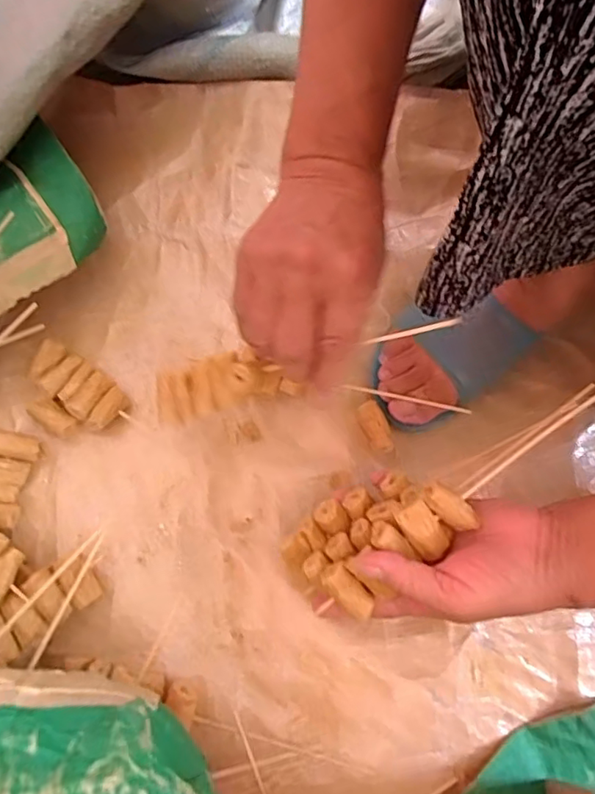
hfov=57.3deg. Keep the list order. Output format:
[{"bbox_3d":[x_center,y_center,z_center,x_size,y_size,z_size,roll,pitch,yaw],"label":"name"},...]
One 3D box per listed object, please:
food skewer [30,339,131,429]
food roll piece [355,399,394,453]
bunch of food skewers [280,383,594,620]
[{"bbox_3d":[-0.175,-0.009,0.438,0.081,0.025,0.038,34,75,11],"label":"food skewer"},{"bbox_3d":[0.063,0.025,0.440,0.020,0.019,0.041,-21,73,-6],"label":"food roll piece"},{"bbox_3d":[0.080,0.071,0.341,0.205,0.042,0.070,-33,73,15],"label":"bunch of food skewers"}]

